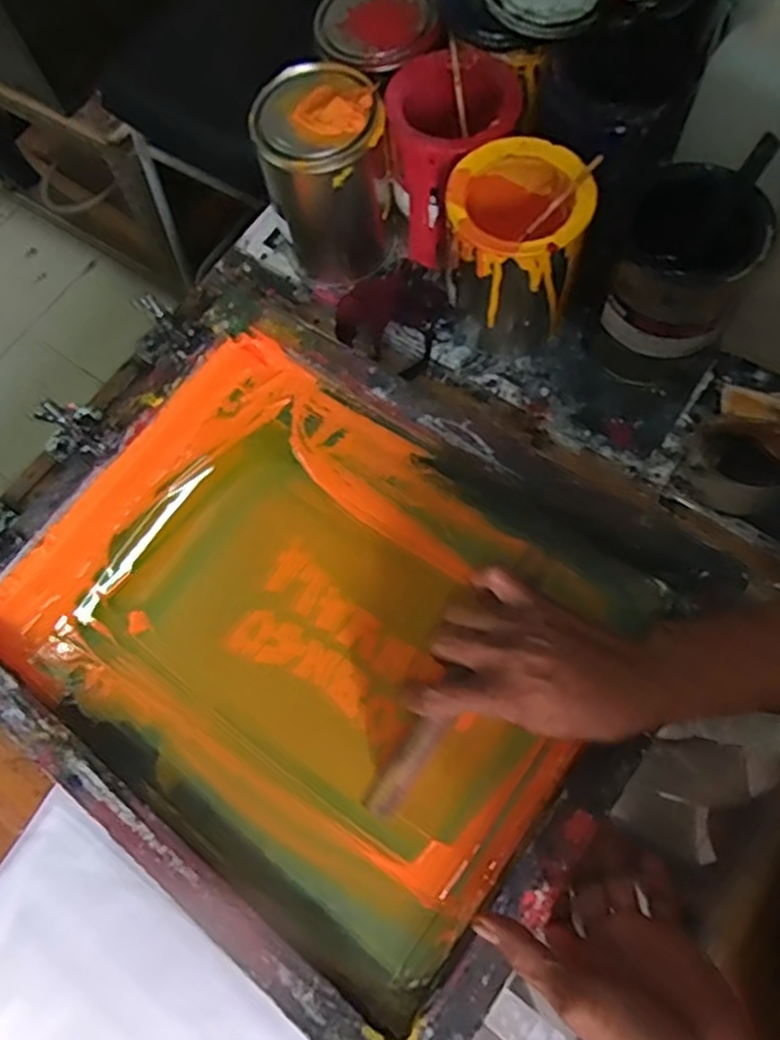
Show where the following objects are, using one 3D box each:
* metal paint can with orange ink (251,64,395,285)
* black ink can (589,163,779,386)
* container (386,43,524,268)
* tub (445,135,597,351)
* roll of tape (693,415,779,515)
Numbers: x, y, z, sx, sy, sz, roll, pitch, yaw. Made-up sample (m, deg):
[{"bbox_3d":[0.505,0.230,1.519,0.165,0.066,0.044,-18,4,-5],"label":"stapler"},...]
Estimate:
[{"bbox_3d":[-0.057,-0.304,0.626,0.104,0.153,0.103,-1,71,4],"label":"metal paint can with orange ink"},{"bbox_3d":[0.228,-0.187,0.579,0.097,0.155,0.105,-1,71,4],"label":"black ink can"},{"bbox_3d":[0.054,-0.316,0.625,0.098,0.136,0.111,0,68,8],"label":"container"},{"bbox_3d":[0.101,-0.222,0.587,0.106,0.137,0.104,-1,71,4],"label":"tub"},{"bbox_3d":[0.295,-0.046,0.572,0.090,0.055,0.074,-14,70,-1],"label":"roll of tape"}]

